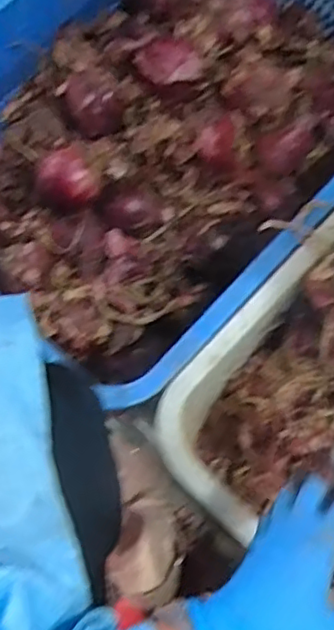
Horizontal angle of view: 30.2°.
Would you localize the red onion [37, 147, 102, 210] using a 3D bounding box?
[{"bbox_3d":[-0.111,-0.151,0.700,0.073,0.070,0.060,-23,75,-6],"label":"red onion"}]

